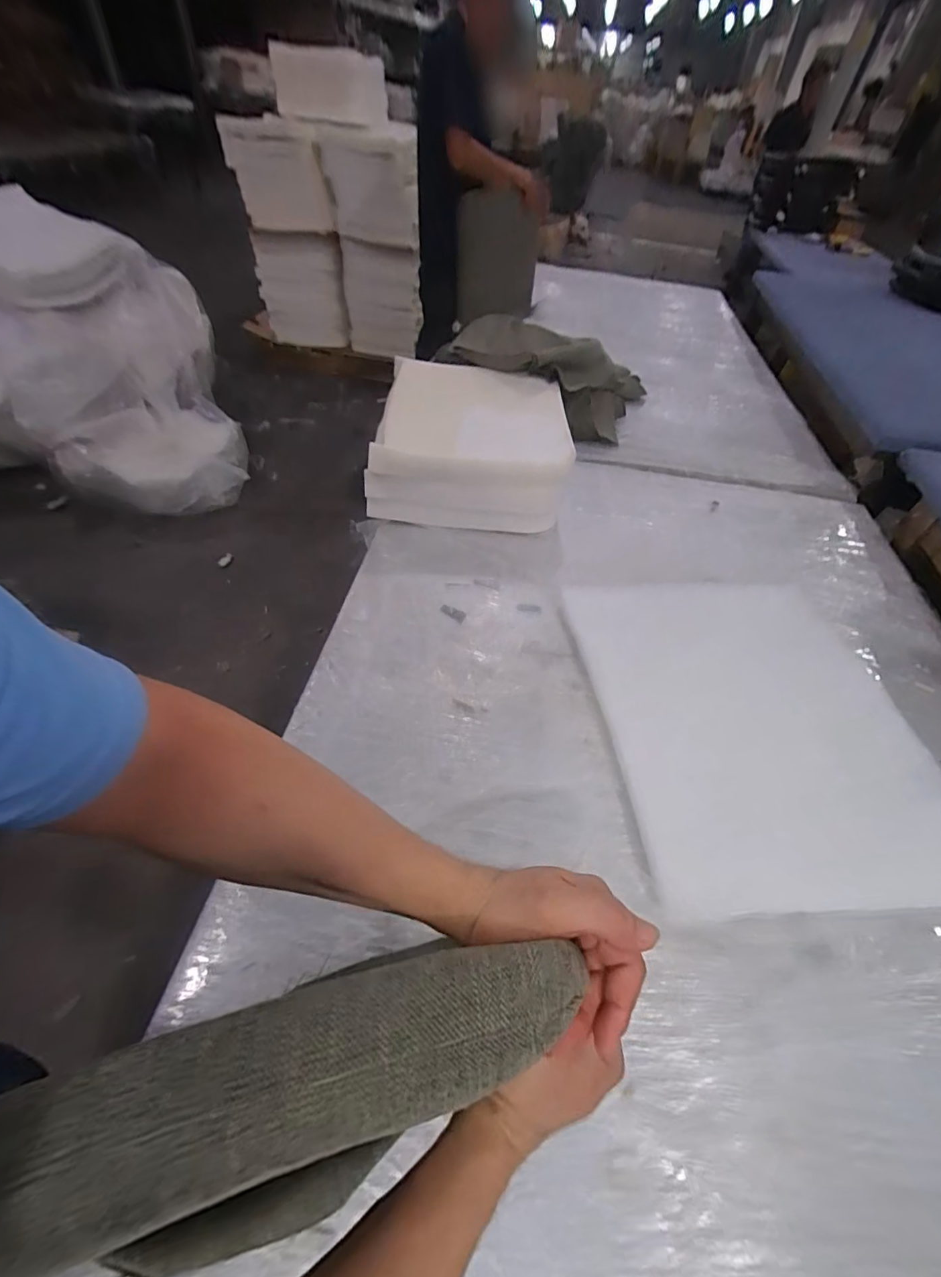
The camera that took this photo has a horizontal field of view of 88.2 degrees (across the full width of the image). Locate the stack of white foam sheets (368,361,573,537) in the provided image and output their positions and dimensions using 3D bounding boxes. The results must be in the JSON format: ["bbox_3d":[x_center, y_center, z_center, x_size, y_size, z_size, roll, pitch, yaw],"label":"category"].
[{"bbox_3d":[0.003,-0.458,1.158,0.436,0.185,0.435,6,50,-1],"label":"stack of white foam sheets"}]

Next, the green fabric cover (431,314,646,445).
[{"bbox_3d":[0.264,-0.745,1.367,0.679,0.197,0.323,10,46,-25],"label":"green fabric cover"}]

